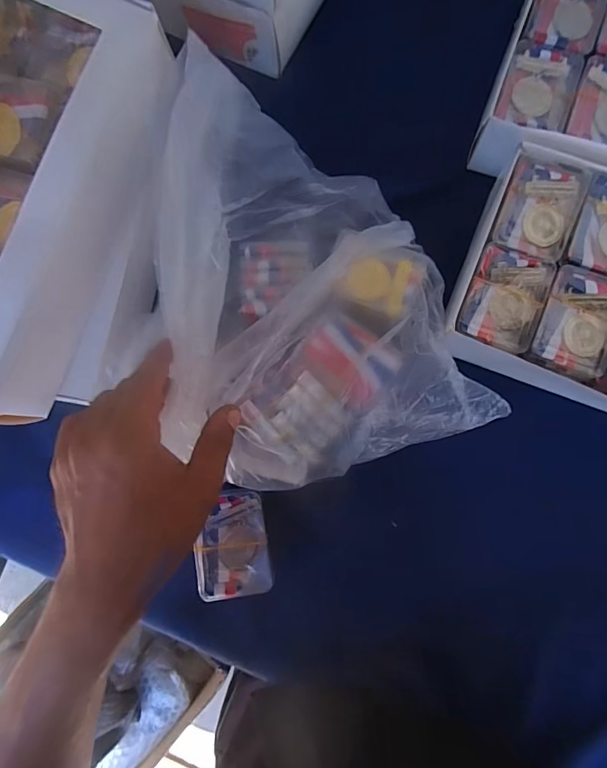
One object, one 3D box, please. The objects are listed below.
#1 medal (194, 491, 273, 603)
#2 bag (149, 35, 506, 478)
[{"bbox_3d":[-0.056,0.126,0.337,0.055,0.011,0.078,-8,82,2],"label":"medal"},{"bbox_3d":[-0.006,-0.085,0.317,0.201,0.076,0.296,-18,82,3],"label":"bag"}]

